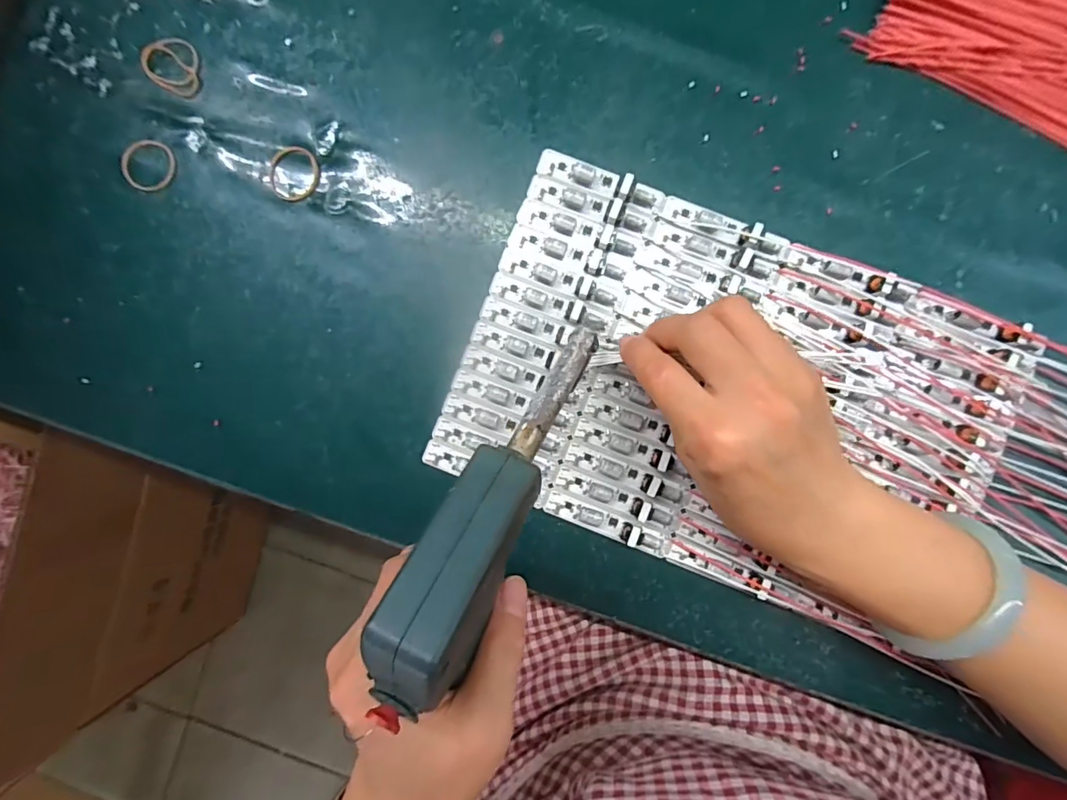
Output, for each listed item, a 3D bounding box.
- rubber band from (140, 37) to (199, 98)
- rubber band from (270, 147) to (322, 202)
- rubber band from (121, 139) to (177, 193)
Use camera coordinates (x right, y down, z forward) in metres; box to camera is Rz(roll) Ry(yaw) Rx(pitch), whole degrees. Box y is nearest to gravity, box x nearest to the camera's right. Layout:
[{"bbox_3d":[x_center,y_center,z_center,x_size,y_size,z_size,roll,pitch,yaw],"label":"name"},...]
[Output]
[{"bbox_3d":[-0.214,-0.200,0.299,0.042,0.004,0.030,39,93,2],"label":"rubber band"},{"bbox_3d":[-0.140,-0.134,0.295,0.029,0.004,0.031,-5,91,3],"label":"rubber band"},{"bbox_3d":[-0.231,-0.141,0.300,0.032,0.004,0.030,0,91,3],"label":"rubber band"}]

